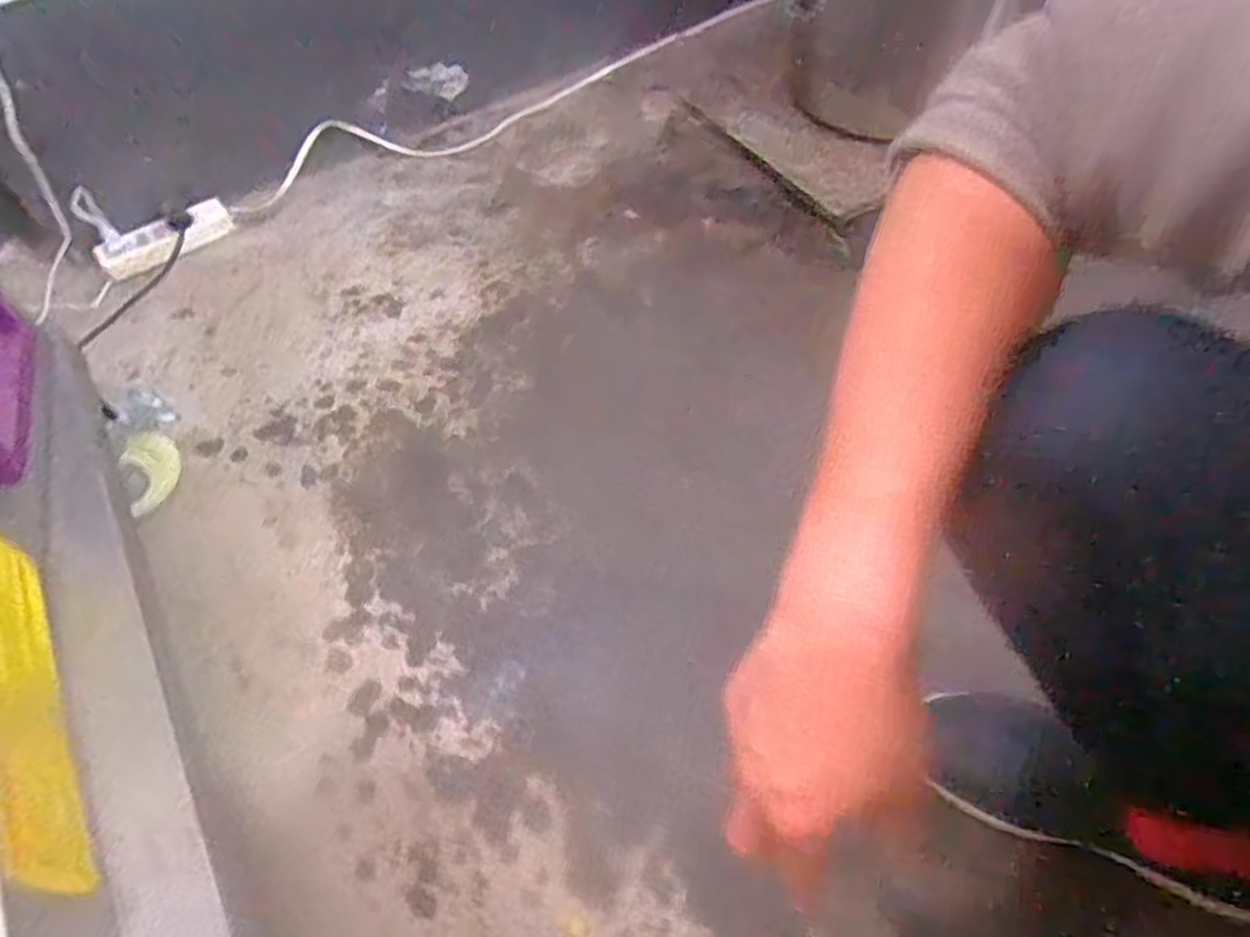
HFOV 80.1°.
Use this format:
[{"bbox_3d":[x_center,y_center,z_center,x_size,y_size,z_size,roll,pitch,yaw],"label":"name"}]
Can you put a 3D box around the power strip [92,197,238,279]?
[{"bbox_3d":[-0.688,-0.347,1.116,0.189,0.039,0.047,-36,59,-20],"label":"power strip"}]

